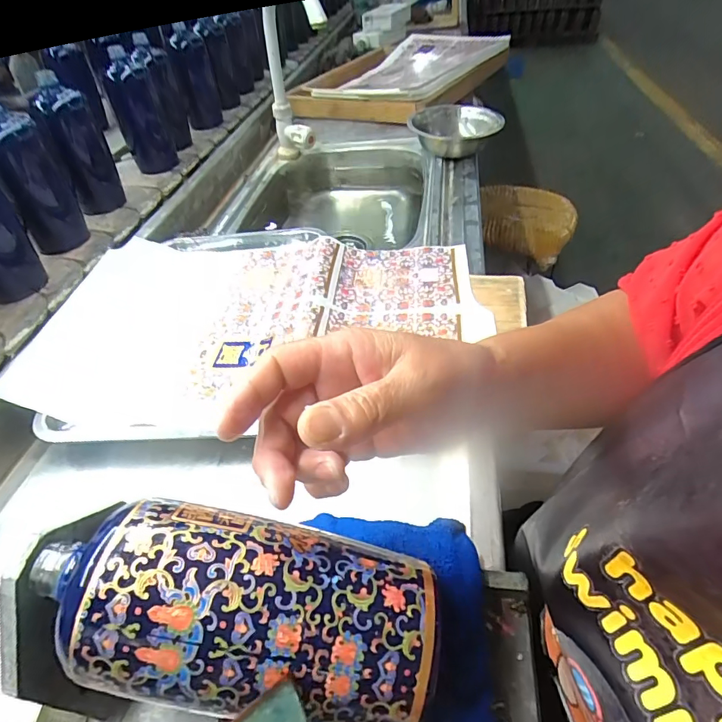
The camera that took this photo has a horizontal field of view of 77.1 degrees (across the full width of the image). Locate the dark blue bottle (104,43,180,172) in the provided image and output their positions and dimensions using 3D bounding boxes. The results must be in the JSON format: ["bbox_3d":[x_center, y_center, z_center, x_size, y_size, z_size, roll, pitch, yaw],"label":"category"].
[{"bbox_3d":[-0.406,-0.455,0.824,0.079,0.184,0.062,-20,49,-14],"label":"dark blue bottle"}]

